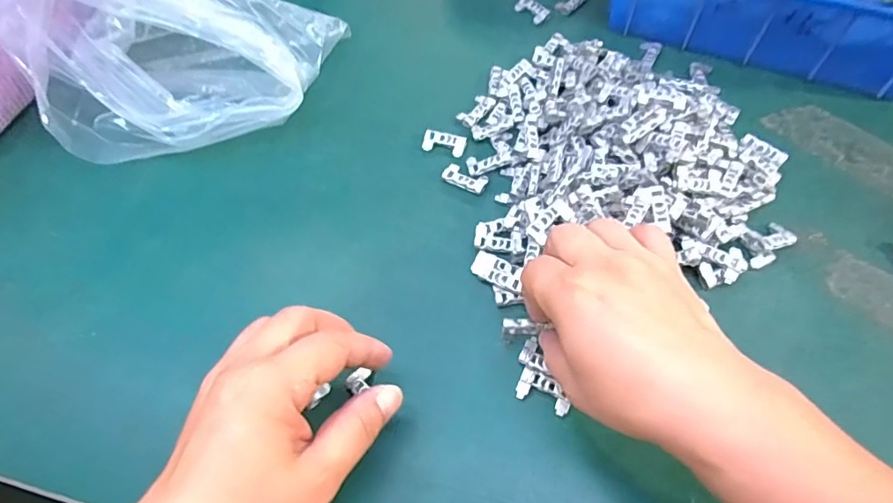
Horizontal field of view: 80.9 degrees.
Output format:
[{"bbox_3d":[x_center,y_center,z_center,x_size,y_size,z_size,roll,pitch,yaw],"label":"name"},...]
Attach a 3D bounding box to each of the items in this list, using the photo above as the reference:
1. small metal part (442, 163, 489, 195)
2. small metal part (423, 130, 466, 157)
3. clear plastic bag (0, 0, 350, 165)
[{"bbox_3d":[0.013,-0.050,0.360,0.031,0.004,0.016,25,65,15],"label":"small metal part"},{"bbox_3d":[-0.002,-0.078,0.375,0.029,0.005,0.017,15,62,9],"label":"small metal part"},{"bbox_3d":[-0.178,-0.146,0.369,0.204,0.087,0.122,-13,61,-5],"label":"clear plastic bag"}]

